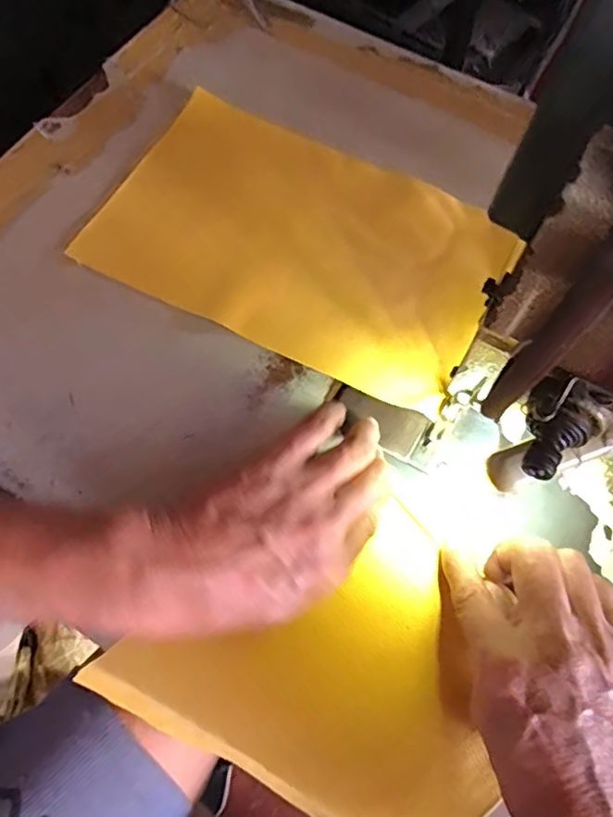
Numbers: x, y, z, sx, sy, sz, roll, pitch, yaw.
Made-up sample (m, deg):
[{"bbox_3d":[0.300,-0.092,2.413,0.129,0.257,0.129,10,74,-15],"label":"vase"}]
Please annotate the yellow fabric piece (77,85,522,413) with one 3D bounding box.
[{"bbox_3d":[-0.003,-0.120,0.405,0.267,0.014,0.176,27,67,6],"label":"yellow fabric piece"}]

